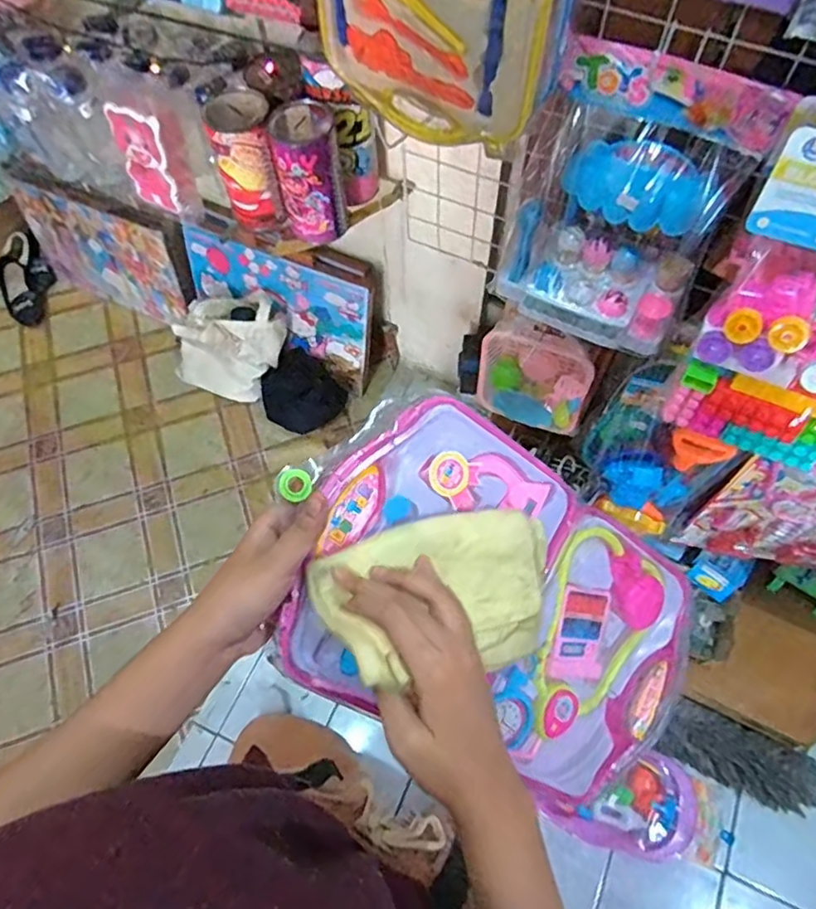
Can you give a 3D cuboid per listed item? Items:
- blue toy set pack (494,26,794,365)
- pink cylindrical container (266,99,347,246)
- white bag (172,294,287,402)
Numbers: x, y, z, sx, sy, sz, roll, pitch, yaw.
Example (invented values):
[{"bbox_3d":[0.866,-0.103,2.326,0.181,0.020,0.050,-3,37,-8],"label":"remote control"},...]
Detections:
[{"bbox_3d":[0.234,-0.272,0.680,0.211,0.293,0.047,26,45,12],"label":"blue toy set pack"},{"bbox_3d":[-0.164,-0.467,1.023,0.101,0.195,0.113,-6,64,-1],"label":"pink cylindrical container"},{"bbox_3d":[-0.472,-0.287,1.568,0.330,0.263,0.188,23,67,12],"label":"white bag"}]

